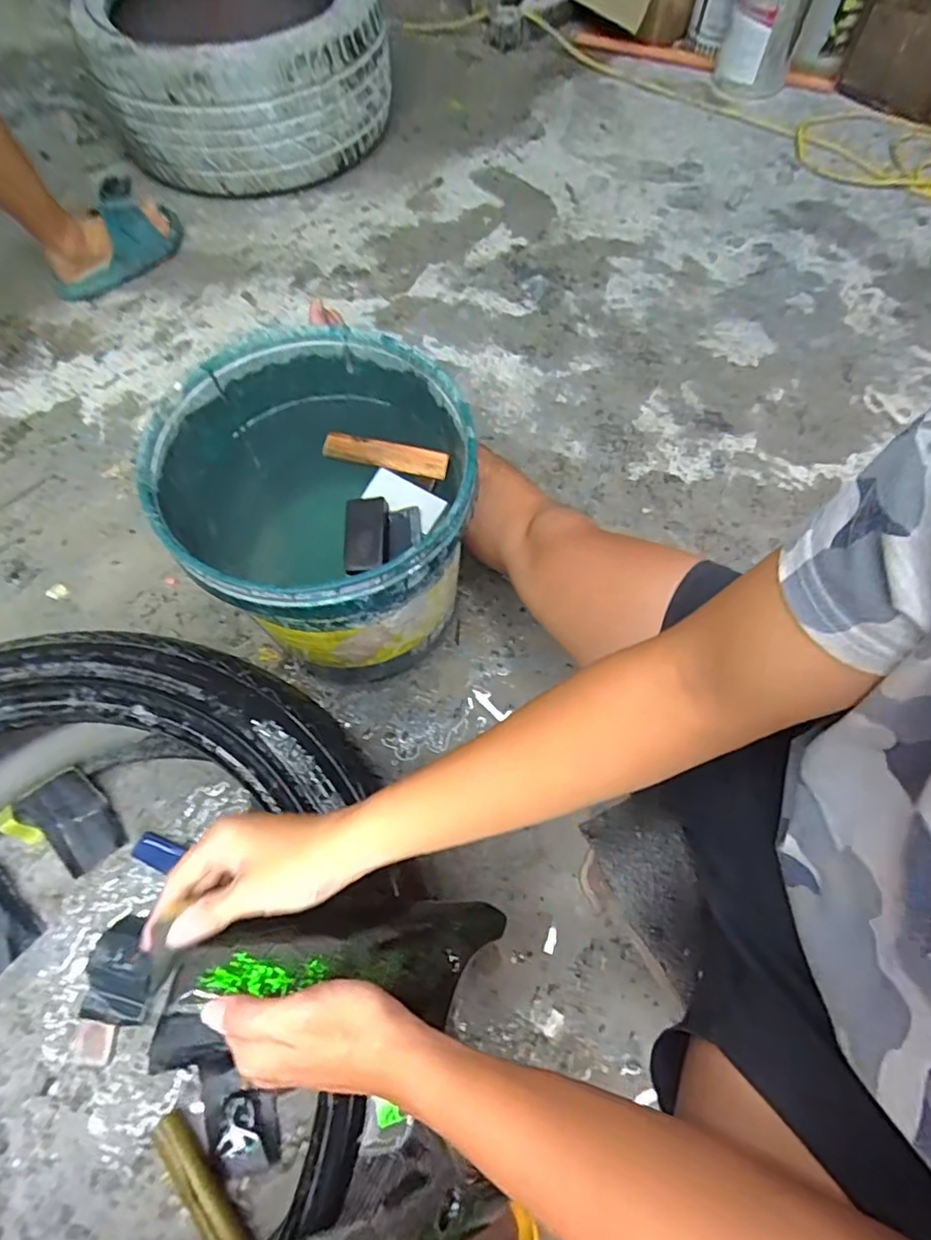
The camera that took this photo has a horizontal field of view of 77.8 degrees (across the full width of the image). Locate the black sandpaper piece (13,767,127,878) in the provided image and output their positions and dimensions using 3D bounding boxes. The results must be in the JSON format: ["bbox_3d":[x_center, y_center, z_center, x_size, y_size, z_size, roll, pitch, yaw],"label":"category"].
[{"bbox_3d":[-0.471,0.242,0.692,0.076,0.011,0.115,-36,97,-15],"label":"black sandpaper piece"}]

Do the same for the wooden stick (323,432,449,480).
[{"bbox_3d":[-0.085,-0.182,0.625,0.136,0.014,0.031,13,66,6],"label":"wooden stick"}]

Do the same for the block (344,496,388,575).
[{"bbox_3d":[-0.100,-0.086,0.579,0.040,0.019,0.087,-2,65,0],"label":"block"}]

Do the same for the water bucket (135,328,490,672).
[{"bbox_3d":[-0.147,-0.100,0.667,0.296,0.295,0.297,0,65,0],"label":"water bucket"}]

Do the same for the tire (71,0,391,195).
[{"bbox_3d":[-0.454,-1.172,1.210,0.570,0.238,0.547,-7,66,-3],"label":"tire"}]

